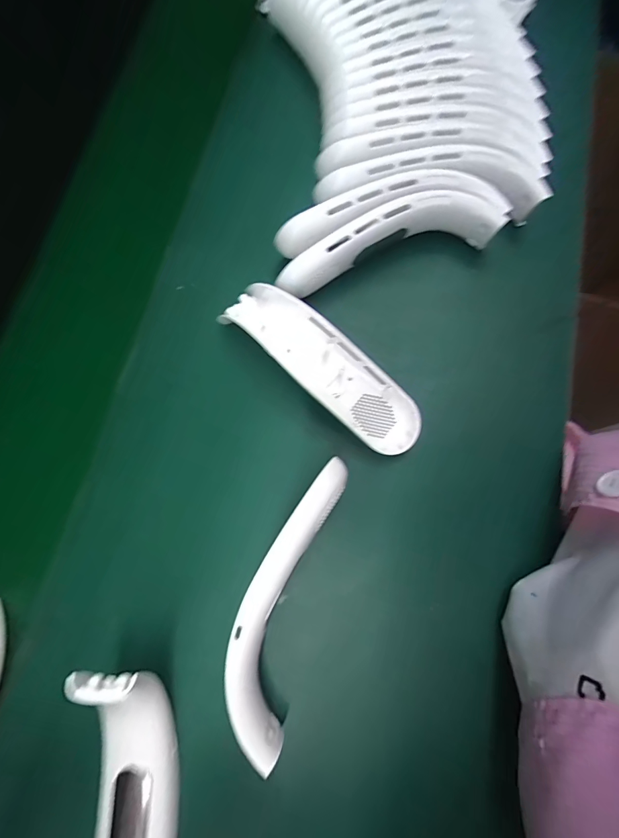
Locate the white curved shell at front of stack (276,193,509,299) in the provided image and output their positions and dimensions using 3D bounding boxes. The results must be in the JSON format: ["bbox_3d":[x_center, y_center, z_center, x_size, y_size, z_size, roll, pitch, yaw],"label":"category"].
[{"bbox_3d":[0.068,-0.154,0.332,0.199,0.040,0.044,-18,75,-3],"label":"white curved shell at front of stack"}]

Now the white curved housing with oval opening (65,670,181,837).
[{"bbox_3d":[-0.115,0.254,0.230,0.057,0.056,0.189,-3,74,1],"label":"white curved housing with oval opening"}]

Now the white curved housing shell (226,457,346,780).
[{"bbox_3d":[-0.019,0.128,0.269,0.049,0.036,0.189,15,75,5],"label":"white curved housing shell"}]

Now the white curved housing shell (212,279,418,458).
[{"bbox_3d":[0.011,-0.041,0.311,0.183,0.043,0.054,38,79,11],"label":"white curved housing shell"}]

